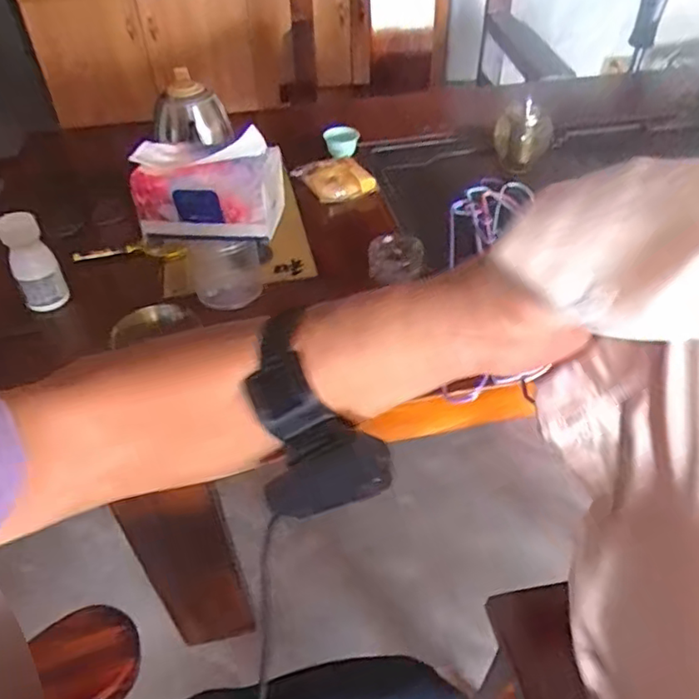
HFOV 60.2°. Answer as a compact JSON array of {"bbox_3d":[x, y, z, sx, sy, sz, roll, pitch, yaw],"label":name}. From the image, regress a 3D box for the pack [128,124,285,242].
[{"bbox_3d":[-0.151,-0.176,0.653,0.151,0.097,0.077,-5,43,-3],"label":"pack"}]

